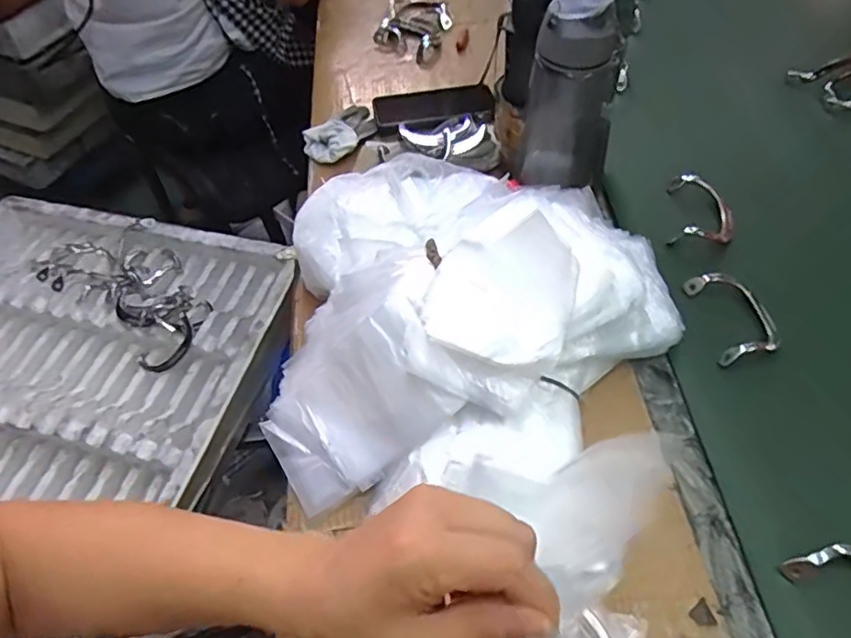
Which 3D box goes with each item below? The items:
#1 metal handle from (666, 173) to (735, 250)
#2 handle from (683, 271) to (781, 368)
[{"bbox_3d":[0.303,-0.116,0.664,0.063,0.028,0.099,10,56,10],"label":"metal handle"},{"bbox_3d":[0.292,-0.004,0.579,0.067,0.030,0.096,-16,55,-8],"label":"handle"}]

